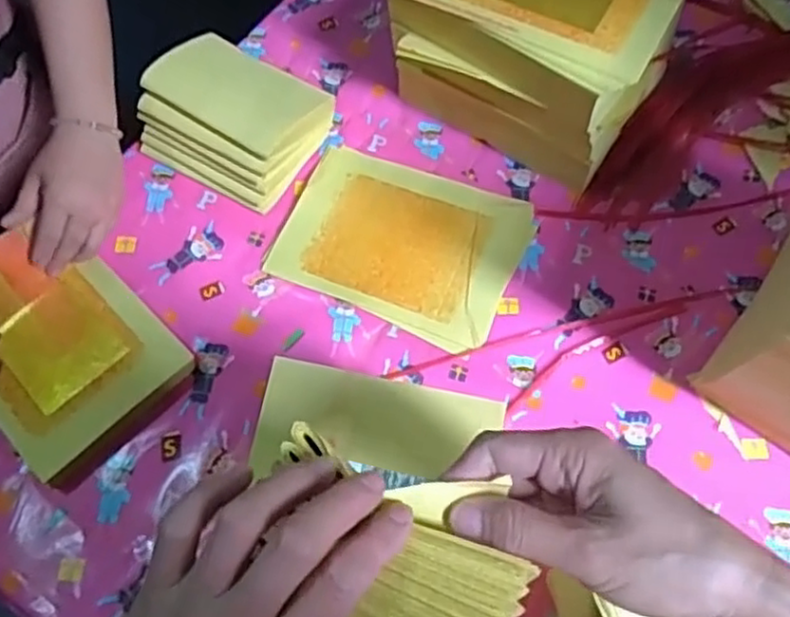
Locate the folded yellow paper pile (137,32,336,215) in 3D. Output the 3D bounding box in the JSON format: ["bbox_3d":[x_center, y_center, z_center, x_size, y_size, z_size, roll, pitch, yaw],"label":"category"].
[{"bbox_3d":[-0.167,-0.198,0.742,0.161,0.088,0.130,27,69,14],"label":"folded yellow paper pile"}]

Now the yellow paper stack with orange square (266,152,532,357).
[{"bbox_3d":[0.006,-0.069,0.717,0.229,0.009,0.169,22,68,12],"label":"yellow paper stack with orange square"}]

